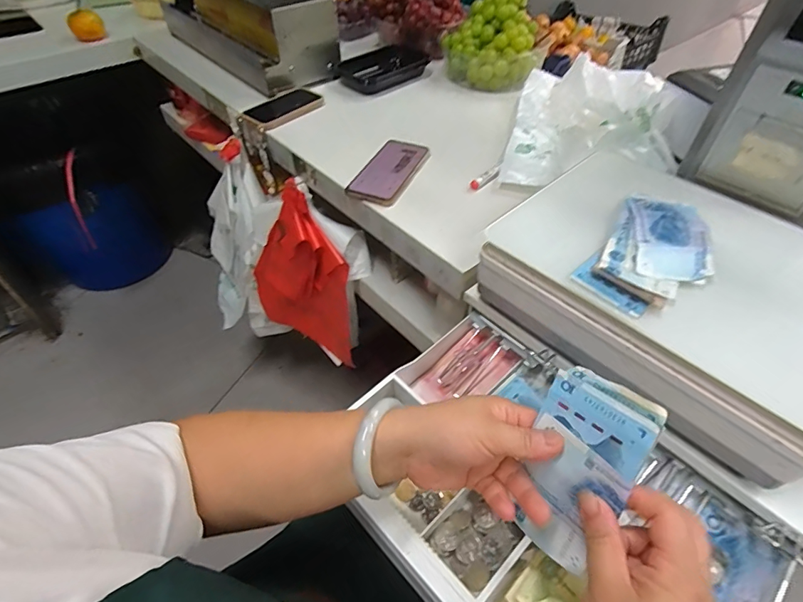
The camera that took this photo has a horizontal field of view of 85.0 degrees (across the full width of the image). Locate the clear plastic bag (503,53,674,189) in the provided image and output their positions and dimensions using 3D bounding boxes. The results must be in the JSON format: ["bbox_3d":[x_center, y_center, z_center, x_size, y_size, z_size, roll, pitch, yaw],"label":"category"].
[{"bbox_3d":[0.305,-0.299,0.709,0.229,0.082,0.327,13,50,12],"label":"clear plastic bag"}]

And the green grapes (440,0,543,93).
[{"bbox_3d":[0.191,-0.545,0.906,0.203,0.136,0.215,7,49,6],"label":"green grapes"}]

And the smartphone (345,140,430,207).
[{"bbox_3d":[-0.018,-0.204,0.686,0.078,0.009,0.164,18,51,15],"label":"smartphone"}]

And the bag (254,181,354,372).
[{"bbox_3d":[-0.204,-0.039,0.870,0.093,0.340,0.257,-32,56,-26],"label":"bag"}]

